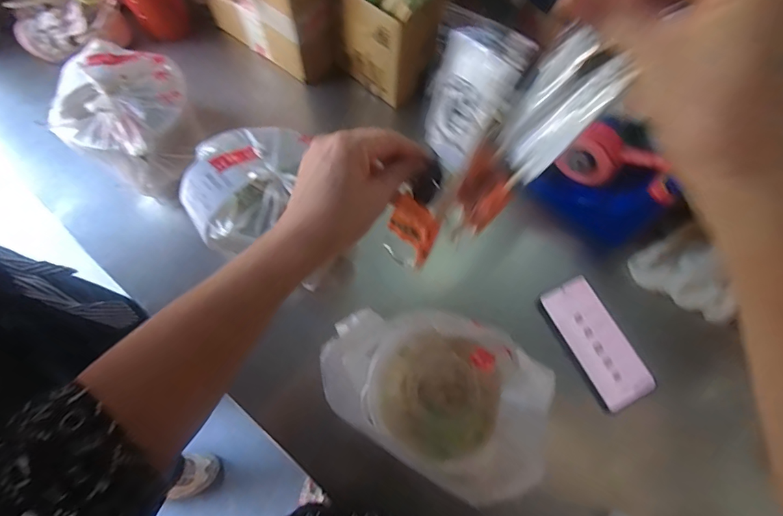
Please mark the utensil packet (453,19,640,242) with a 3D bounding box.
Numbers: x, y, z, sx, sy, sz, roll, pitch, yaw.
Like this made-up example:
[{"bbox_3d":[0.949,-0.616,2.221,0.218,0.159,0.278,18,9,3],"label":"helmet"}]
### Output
[{"bbox_3d":[0.080,-0.066,0.286,0.011,0.156,0.043,-18,69,-32],"label":"utensil packet"}]

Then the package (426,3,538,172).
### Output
[{"bbox_3d":[0.047,-0.106,0.290,0.008,0.096,0.059,-28,67,-30],"label":"package"}]

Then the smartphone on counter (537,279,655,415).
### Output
[{"bbox_3d":[0.254,0.102,0.555,0.075,0.014,0.157,-27,72,-12],"label":"smartphone on counter"}]

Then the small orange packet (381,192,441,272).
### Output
[{"bbox_3d":[0.017,-0.019,0.390,0.045,0.071,0.008,37,48,19],"label":"small orange packet"}]

